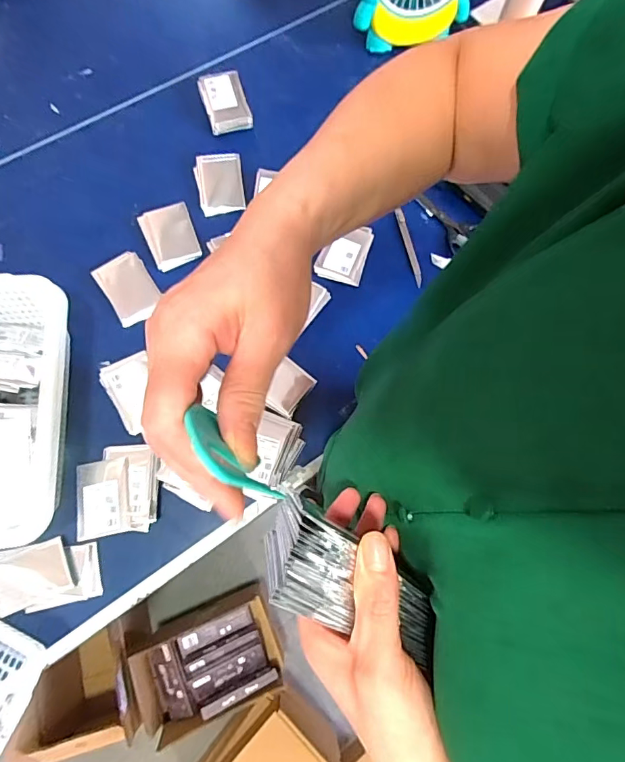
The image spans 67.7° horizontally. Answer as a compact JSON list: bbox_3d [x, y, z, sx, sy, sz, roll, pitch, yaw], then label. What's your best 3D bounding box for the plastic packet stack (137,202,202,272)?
[{"bbox_3d":[-0.236,-0.243,0.776,0.080,0.033,0.103,-22,75,-9],"label":"plastic packet stack"}]

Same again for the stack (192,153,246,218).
[{"bbox_3d":[-0.160,-0.345,0.813,0.081,0.020,0.110,-13,74,-6],"label":"stack"}]

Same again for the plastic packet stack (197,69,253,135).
[{"bbox_3d":[-0.160,-0.512,0.855,0.077,0.030,0.120,-17,74,-7],"label":"plastic packet stack"}]

